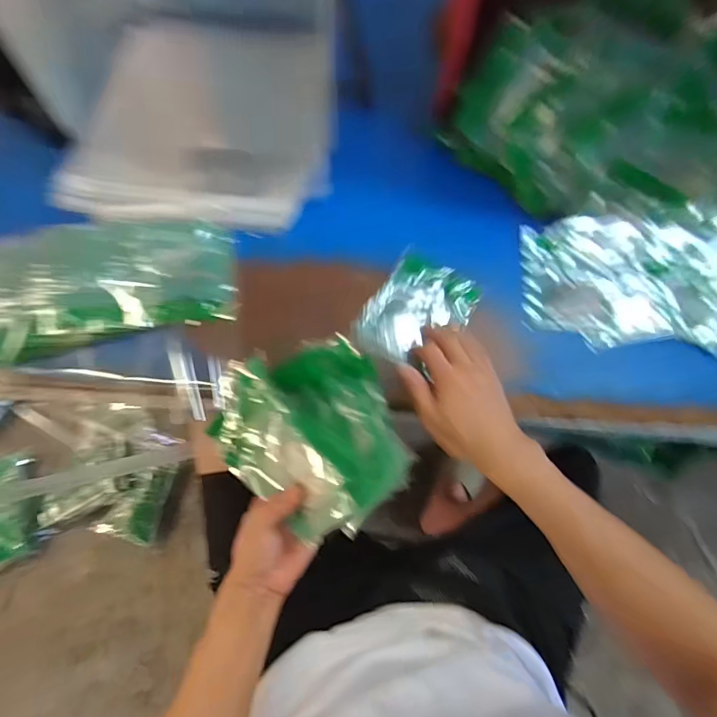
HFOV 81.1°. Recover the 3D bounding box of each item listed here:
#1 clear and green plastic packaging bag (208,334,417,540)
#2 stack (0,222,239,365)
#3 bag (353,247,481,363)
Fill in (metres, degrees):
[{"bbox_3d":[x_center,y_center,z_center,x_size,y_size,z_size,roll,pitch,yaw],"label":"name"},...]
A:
[{"bbox_3d":[-0.051,0.077,0.392,0.181,0.060,0.181,-29,75,17],"label":"clear and green plastic packaging bag"},{"bbox_3d":[-0.296,-0.086,0.496,0.287,0.046,0.155,-13,69,-7],"label":"stack"},{"bbox_3d":[0.070,-0.058,0.507,0.107,0.033,0.141,37,72,12],"label":"bag"}]

